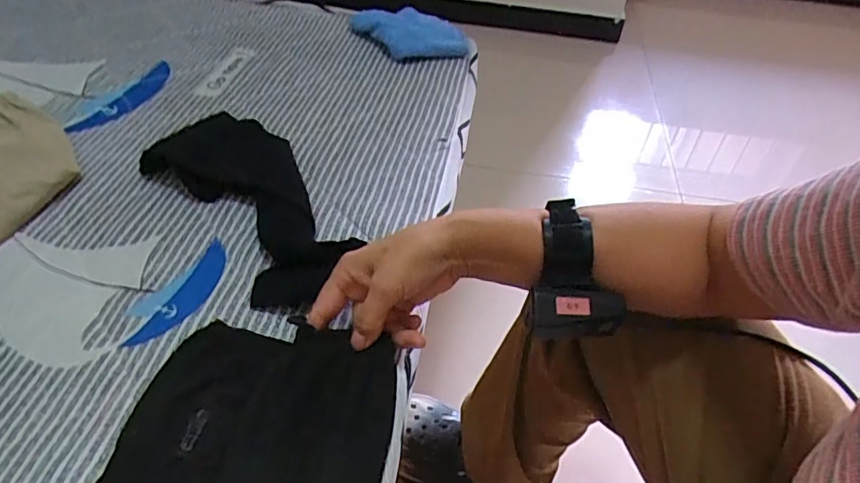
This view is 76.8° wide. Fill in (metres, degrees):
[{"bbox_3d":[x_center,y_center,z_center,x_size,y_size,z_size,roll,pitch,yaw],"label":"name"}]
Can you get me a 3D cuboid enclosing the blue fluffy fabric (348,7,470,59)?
[{"bbox_3d":[-0.025,-0.293,0.755,0.155,0.027,0.117,-6,46,-10],"label":"blue fluffy fabric"}]

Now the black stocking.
[{"bbox_3d":[-0.158,-0.043,0.500,0.124,0.040,0.276,-31,55,-29],"label":"black stocking"}]

